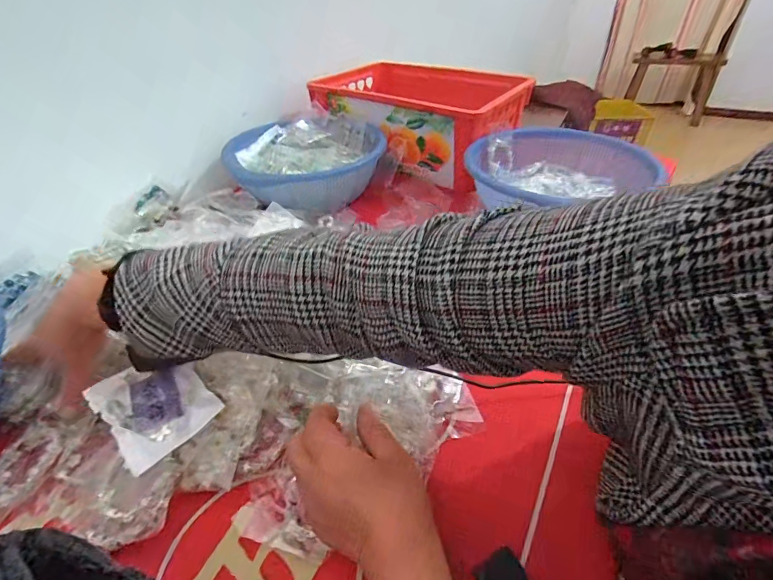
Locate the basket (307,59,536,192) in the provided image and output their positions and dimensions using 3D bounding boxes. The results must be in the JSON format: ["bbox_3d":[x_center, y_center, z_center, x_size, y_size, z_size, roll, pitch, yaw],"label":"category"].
[{"bbox_3d":[0.072,-0.346,0.787,0.385,0.136,0.253,18,44,24],"label":"basket"}]

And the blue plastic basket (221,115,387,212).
[{"bbox_3d":[-0.134,-0.223,0.674,0.256,0.078,0.251,-14,40,-11],"label":"blue plastic basket"}]

